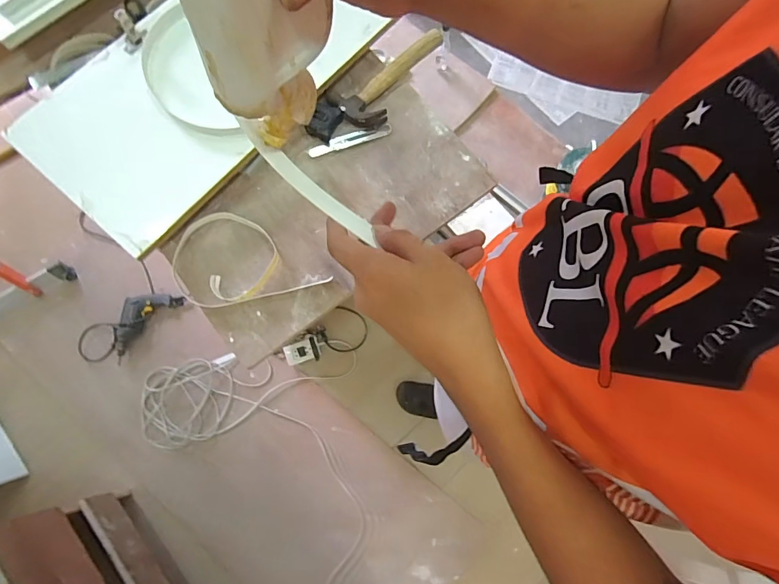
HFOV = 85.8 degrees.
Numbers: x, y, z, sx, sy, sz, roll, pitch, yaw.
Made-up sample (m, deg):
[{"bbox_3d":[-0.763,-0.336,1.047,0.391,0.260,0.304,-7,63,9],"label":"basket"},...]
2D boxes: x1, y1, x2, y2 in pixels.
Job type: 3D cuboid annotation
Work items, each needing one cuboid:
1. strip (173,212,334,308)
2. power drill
[{"bbox_3d":[-0.262,-0.071,0.775,0.272,0.030,0.176,-14,75,-3],"label":"strip"},{"bbox_3d":[-0.902,0.103,1.491,0.131,0.076,0.293,41,79,11],"label":"power drill"}]

